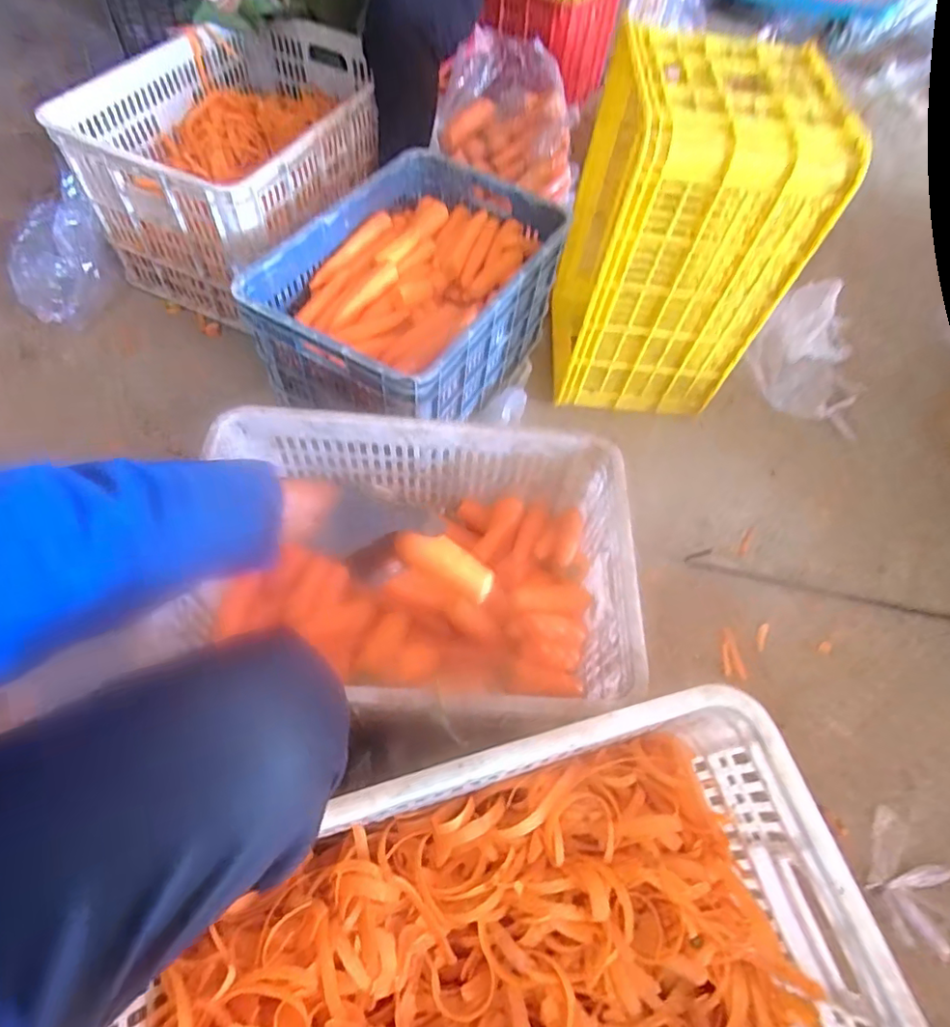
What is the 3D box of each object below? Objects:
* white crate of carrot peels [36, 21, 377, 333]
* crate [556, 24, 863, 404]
[{"bbox_3d":[-0.475,-0.751,1.171,0.459,0.283,0.622,24,61,9],"label":"white crate of carrot peels"},{"bbox_3d":[0.342,-0.452,0.970,0.294,0.517,0.291,3,60,-3],"label":"crate"}]

